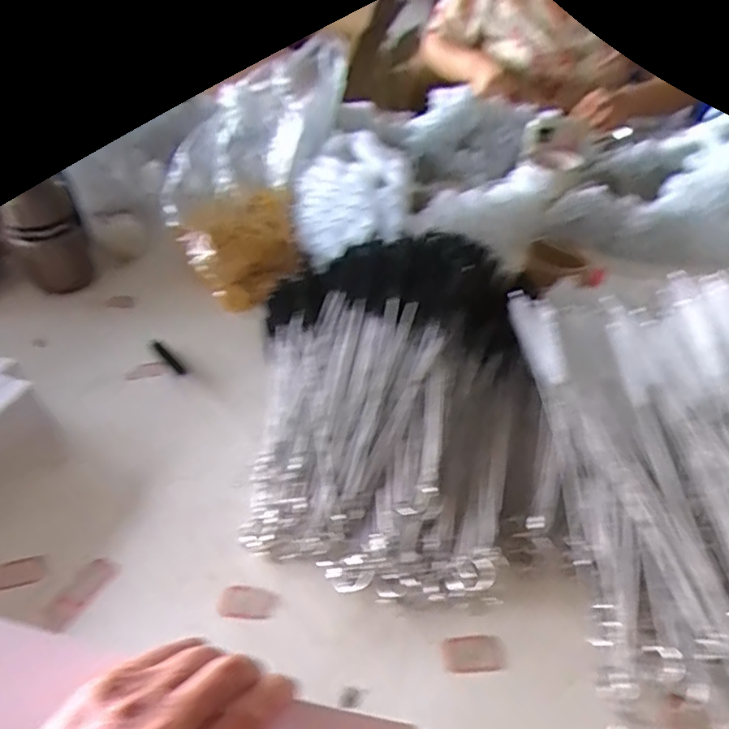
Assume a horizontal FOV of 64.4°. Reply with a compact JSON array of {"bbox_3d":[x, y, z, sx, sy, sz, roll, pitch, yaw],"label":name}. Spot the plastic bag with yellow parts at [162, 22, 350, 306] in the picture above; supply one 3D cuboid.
[{"bbox_3d":[-0.147,-0.233,0.708,0.201,0.232,0.217,8,40,13],"label":"plastic bag with yellow parts"}]

